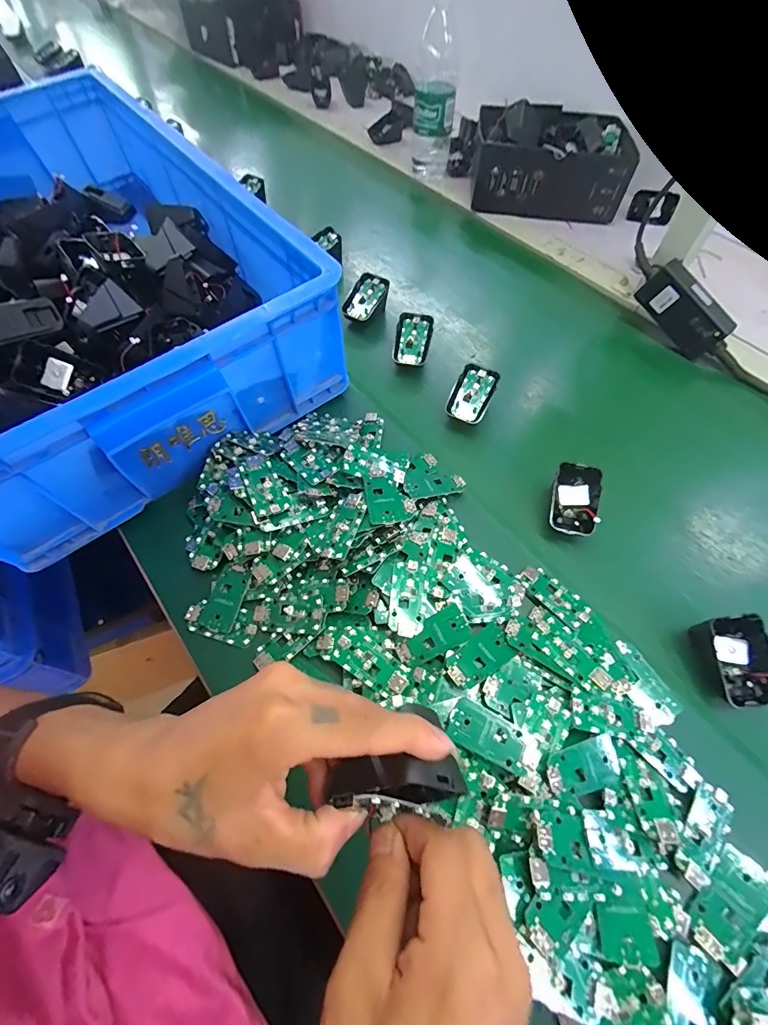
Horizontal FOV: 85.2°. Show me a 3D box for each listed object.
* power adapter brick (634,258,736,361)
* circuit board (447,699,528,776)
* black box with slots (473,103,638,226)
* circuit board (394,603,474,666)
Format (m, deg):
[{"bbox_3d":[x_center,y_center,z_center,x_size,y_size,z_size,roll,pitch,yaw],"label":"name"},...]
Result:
[{"bbox_3d":[0.373,-0.249,0.518,0.023,0.052,0.124,-37,86,-20],"label":"power adapter brick"},{"bbox_3d":[0.076,0.162,0.304,0.055,0.010,0.028,25,62,13],"label":"circuit board"},{"bbox_3d":[0.272,-0.575,0.695,0.235,0.095,0.149,5,60,2],"label":"black box with slots"},{"bbox_3d":[0.041,0.103,0.344,0.062,0.008,0.028,-26,64,-15],"label":"circuit board"}]

